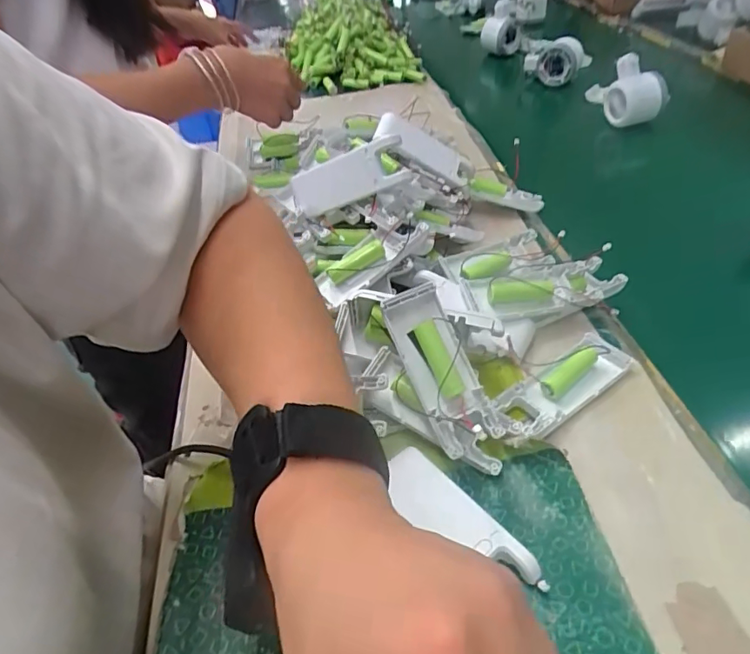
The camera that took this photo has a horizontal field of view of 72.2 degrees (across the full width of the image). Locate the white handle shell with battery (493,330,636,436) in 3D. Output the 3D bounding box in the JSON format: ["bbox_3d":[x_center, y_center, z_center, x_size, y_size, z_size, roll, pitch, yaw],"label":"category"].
[{"bbox_3d":[0.122,0.040,0.346,0.118,0.026,0.036,-30,49,-23],"label":"white handle shell with battery"}]

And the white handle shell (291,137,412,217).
[{"bbox_3d":[-0.022,-0.123,0.429,0.102,0.038,0.018,-12,17,31],"label":"white handle shell"}]

